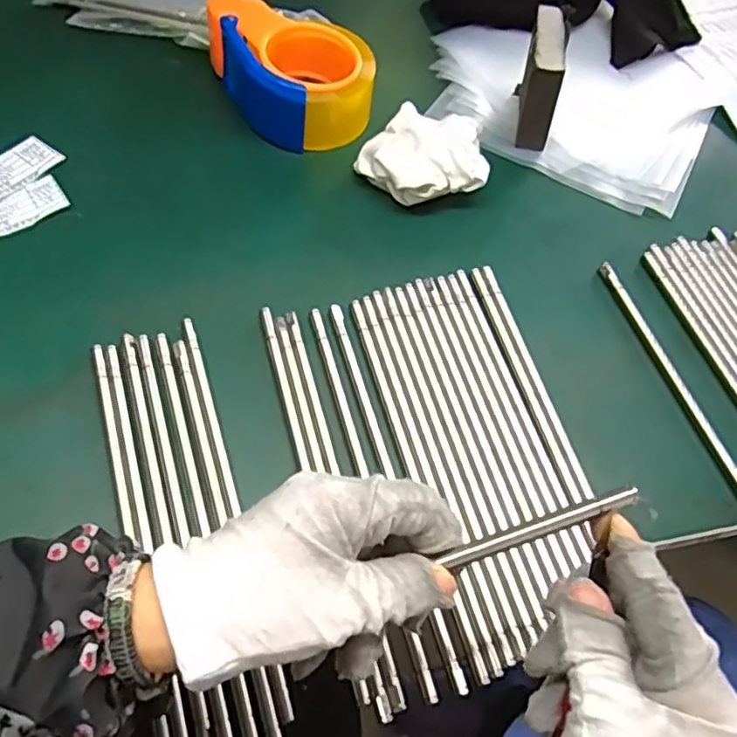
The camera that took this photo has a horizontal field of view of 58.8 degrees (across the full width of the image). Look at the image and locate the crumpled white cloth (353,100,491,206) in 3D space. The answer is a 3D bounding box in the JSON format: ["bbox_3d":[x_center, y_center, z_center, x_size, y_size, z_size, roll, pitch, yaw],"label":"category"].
[{"bbox_3d":[0.040,-0.170,0.508,0.098,0.034,0.103,5,60,-2],"label":"crumpled white cloth"}]

